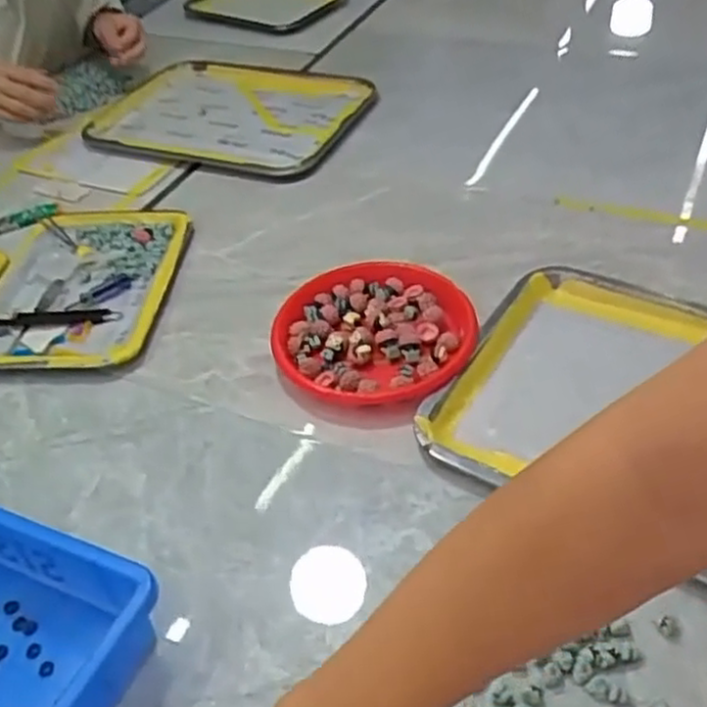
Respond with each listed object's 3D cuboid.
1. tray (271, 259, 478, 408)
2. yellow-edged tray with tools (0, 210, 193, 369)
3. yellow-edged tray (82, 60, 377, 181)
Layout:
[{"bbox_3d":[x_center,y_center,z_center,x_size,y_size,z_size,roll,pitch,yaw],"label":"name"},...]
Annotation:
[{"bbox_3d":[0.016,-0.019,0.670,0.171,0.028,0.171,8,45,15],"label":"tray"},{"bbox_3d":[-0.275,-0.072,0.765,0.180,0.020,0.239,0,44,6],"label":"yellow-edged tray with tools"},{"bbox_3d":[-0.161,-0.316,0.996,0.325,0.025,0.254,15,47,20],"label":"yellow-edged tray"}]

